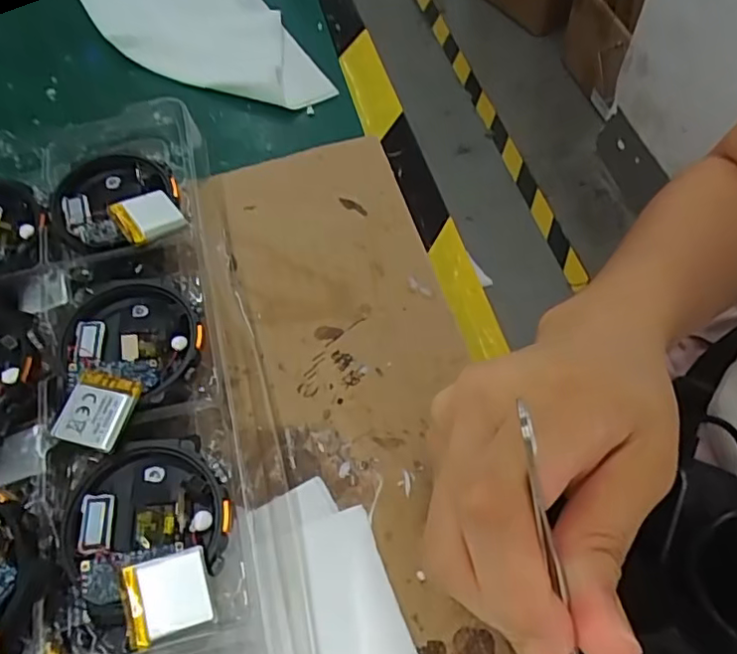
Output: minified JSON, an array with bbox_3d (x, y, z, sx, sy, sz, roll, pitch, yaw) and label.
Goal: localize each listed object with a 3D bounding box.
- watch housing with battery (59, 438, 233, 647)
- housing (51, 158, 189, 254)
[{"bbox_3d":[-0.066,0.063,0.181,0.046,0.013,0.055,-13,52,-7],"label":"watch housing with battery"},{"bbox_3d":[-0.101,-0.050,0.242,0.047,0.015,0.058,-35,63,-16],"label":"housing"}]

